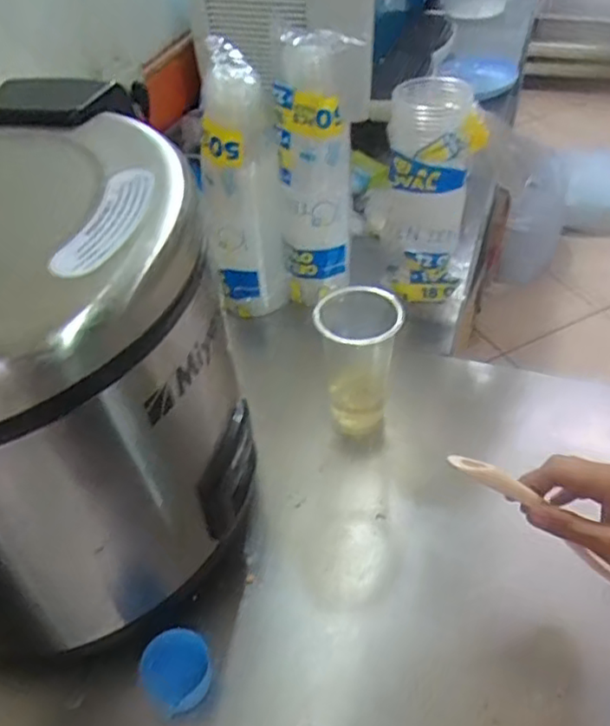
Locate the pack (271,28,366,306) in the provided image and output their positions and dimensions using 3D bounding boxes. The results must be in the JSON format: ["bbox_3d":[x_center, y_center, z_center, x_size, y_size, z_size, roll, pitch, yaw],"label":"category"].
[{"bbox_3d":[0.017,-0.241,0.821,0.098,0.321,0.093,6,45,12],"label":"pack"}]

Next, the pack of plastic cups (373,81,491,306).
[{"bbox_3d":[0.163,-0.214,0.821,0.086,0.264,0.101,20,50,24],"label":"pack of plastic cups"}]

